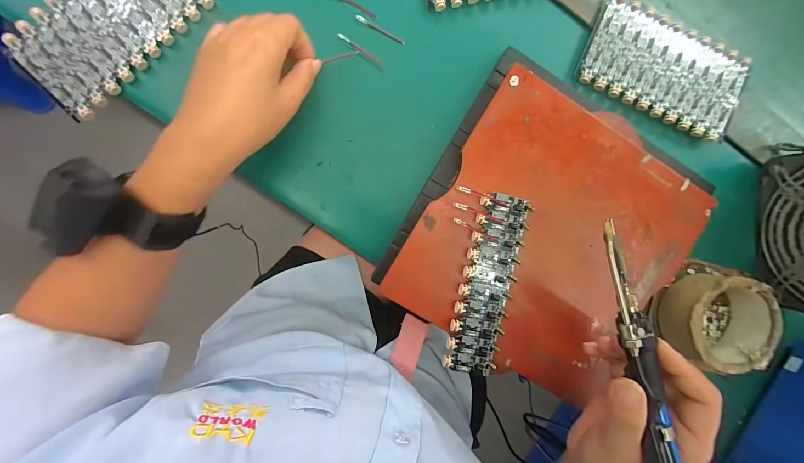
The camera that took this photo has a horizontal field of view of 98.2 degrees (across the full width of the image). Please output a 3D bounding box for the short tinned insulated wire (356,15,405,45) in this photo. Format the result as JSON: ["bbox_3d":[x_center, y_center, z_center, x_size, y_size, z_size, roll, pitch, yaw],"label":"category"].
[{"bbox_3d":[-0.020,-0.187,0.323,0.047,0.004,0.005,23,91,-7],"label":"short tinned insulated wire"}]

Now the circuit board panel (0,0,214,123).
[{"bbox_3d":[-0.250,-0.181,0.300,0.161,0.008,0.089,-45,95,-4],"label":"circuit board panel"}]

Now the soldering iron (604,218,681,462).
[{"bbox_3d":[0.162,0.098,0.228,0.023,0.017,0.210,-9,83,-5],"label":"soldering iron"}]

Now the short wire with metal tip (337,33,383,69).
[{"bbox_3d":[-0.038,-0.168,0.322,0.049,0.004,0.005,35,89,-7],"label":"short wire with metal tip"}]

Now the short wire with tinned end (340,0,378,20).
[{"bbox_3d":[-0.044,-0.208,0.319,0.048,0.004,0.007,24,91,-7],"label":"short wire with tinned end"}]

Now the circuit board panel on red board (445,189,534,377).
[{"bbox_3d":[0.075,0.046,0.305,0.047,0.010,0.154,13,92,-6],"label":"circuit board panel on red board"}]

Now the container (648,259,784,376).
[{"bbox_3d":[0.308,0.083,0.341,0.089,0.052,0.093,0,93,-6],"label":"container"}]

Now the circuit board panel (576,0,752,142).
[{"bbox_3d":[0.256,-0.159,0.343,0.159,0.020,0.091,21,88,-6],"label":"circuit board panel"}]

